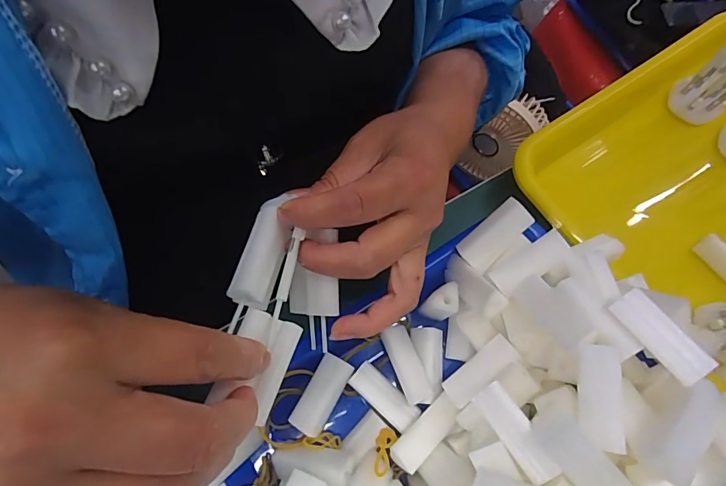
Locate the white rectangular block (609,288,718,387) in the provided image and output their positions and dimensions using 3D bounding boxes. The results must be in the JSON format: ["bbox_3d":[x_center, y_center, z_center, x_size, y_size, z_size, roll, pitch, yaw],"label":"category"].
[{"bbox_3d":[0.138,0.043,0.198,0.017,0.007,0.044,-30,61,-10],"label":"white rectangular block"}]

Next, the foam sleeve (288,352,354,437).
[{"bbox_3d":[-0.025,0.090,0.254,0.020,0.011,0.045,27,74,8],"label":"foam sleeve"}]

